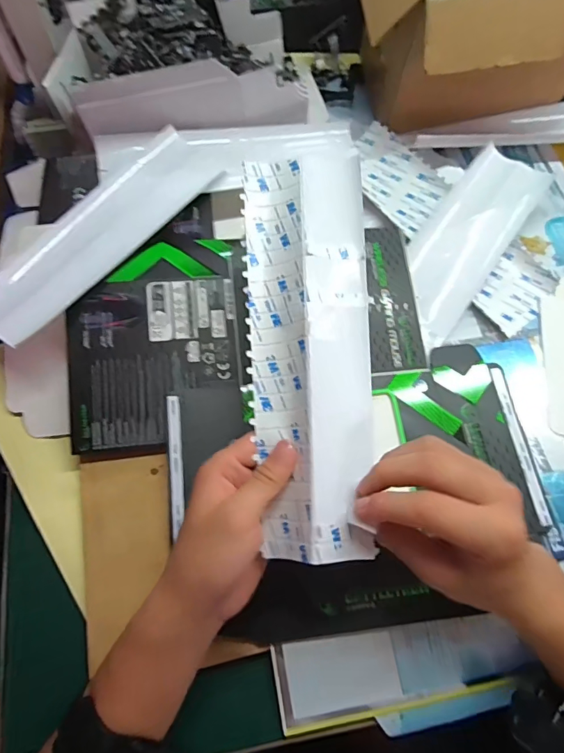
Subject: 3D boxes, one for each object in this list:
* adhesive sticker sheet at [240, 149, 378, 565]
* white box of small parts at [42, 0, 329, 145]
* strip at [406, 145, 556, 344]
[{"bbox_3d":[0.019,-0.024,0.318,0.083,0.028,0.282,-2,77,-2],"label":"adhesive sticker sheet"},{"bbox_3d":[-0.110,-0.365,0.537,0.308,0.088,0.194,-13,67,-6],"label":"white box of small parts"},{"bbox_3d":[0.193,-0.152,0.474,0.087,0.031,0.220,33,70,13],"label":"strip"}]

